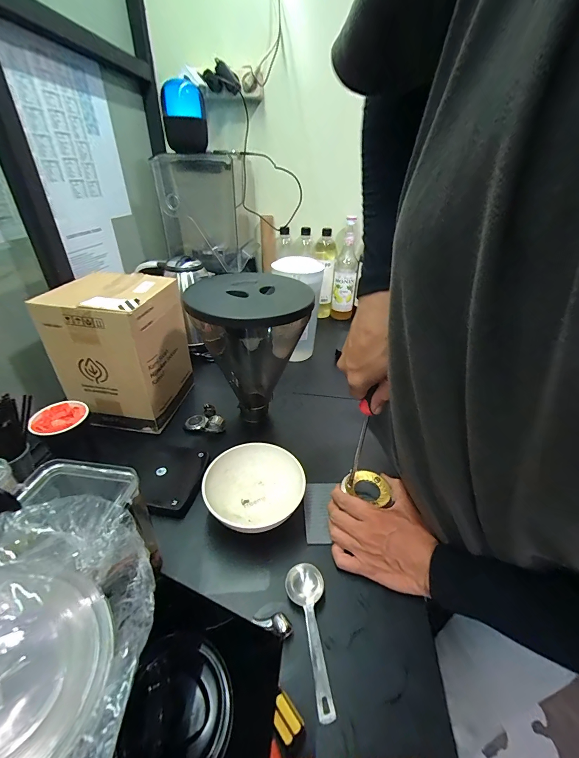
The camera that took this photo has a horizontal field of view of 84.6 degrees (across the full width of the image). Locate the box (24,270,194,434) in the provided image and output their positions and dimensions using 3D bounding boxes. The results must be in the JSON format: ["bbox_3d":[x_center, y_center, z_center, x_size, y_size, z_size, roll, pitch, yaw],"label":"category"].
[{"bbox_3d":[-0.304,-0.053,0.599,0.170,0.241,0.170,5,34,6],"label":"box"}]

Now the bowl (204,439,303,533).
[{"bbox_3d":[-0.051,0.159,0.482,0.137,0.059,0.114,-20,41,-32],"label":"bowl"}]

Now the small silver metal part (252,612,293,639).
[{"bbox_3d":[-0.019,0.274,0.355,0.045,0.018,0.021,1,32,17],"label":"small silver metal part"}]

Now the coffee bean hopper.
[{"bbox_3d":[-0.074,-0.031,0.570,0.180,0.269,0.185,-9,35,-16],"label":"coffee bean hopper"}]

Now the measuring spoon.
[{"bbox_3d":[0.025,0.274,0.346,0.041,0.020,0.132,-3,34,-10],"label":"measuring spoon"}]

